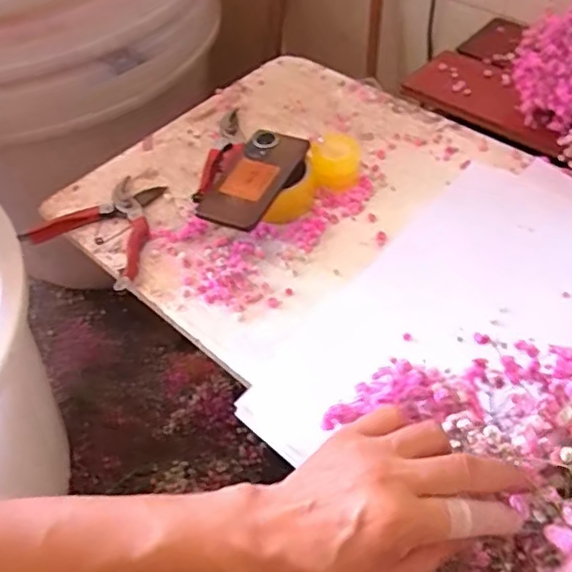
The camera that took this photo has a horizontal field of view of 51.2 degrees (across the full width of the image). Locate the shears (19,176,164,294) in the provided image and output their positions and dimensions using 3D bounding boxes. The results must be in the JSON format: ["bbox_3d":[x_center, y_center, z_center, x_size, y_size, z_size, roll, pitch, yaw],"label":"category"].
[{"bbox_3d":[-0.205,-0.075,0.719,0.158,0.022,0.155,23,56,21],"label":"shears"}]

